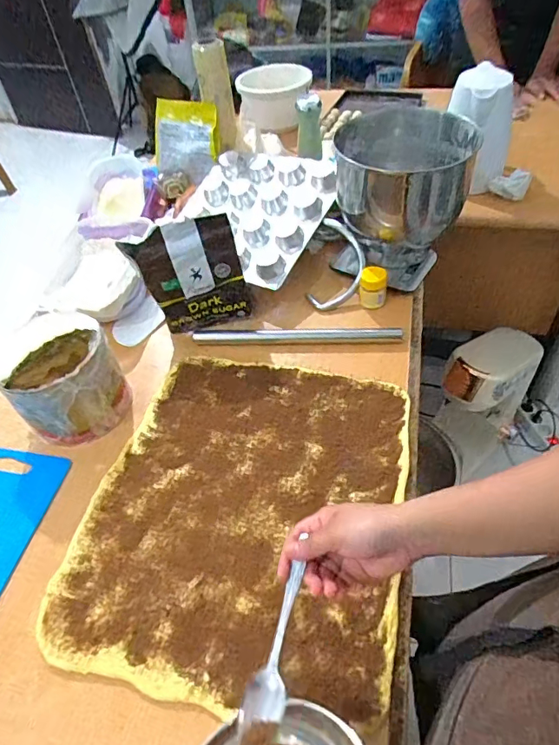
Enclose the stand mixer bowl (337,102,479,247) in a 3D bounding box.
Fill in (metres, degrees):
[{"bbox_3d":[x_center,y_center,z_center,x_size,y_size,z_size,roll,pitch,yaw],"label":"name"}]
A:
[{"bbox_3d":[0.202,-0.337,0.847,0.218,0.160,0.209,-3,48,3],"label":"stand mixer bowl"}]

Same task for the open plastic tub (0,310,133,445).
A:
[{"bbox_3d":[-0.307,0.013,0.698,0.152,0.144,0.120,-33,53,-22],"label":"open plastic tub"}]

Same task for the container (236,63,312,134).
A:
[{"bbox_3d":[-0.017,-0.775,1.358,0.181,0.145,0.181,-3,48,3],"label":"container"}]

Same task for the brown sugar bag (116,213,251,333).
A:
[{"bbox_3d":[-0.143,-0.152,0.785,0.175,0.197,0.037,-12,49,-5],"label":"brown sugar bag"}]

